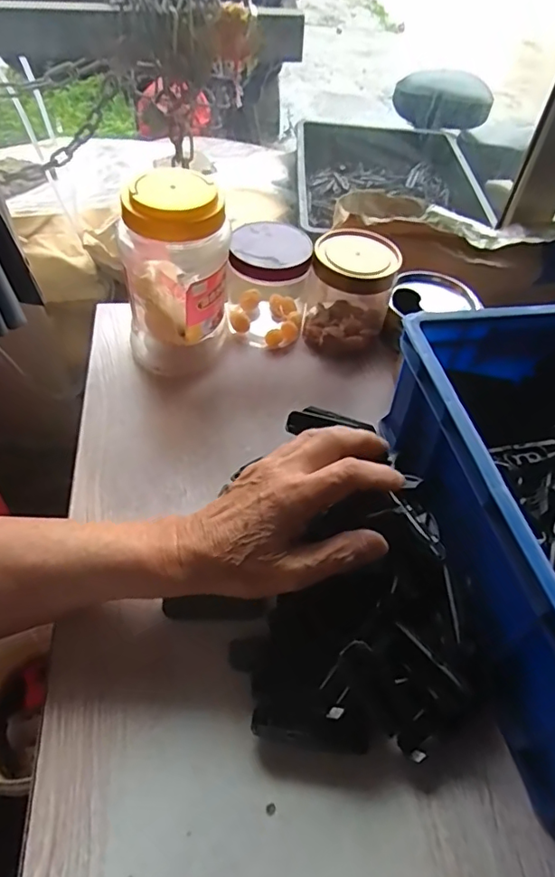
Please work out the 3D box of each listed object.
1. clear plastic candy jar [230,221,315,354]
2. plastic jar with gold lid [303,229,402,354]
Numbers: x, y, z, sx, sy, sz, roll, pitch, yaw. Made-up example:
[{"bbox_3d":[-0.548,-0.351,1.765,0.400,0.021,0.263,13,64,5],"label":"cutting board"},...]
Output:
[{"bbox_3d":[-0.009,-0.155,0.574,0.080,0.118,0.079,3,50,-3],"label":"clear plastic candy jar"},{"bbox_3d":[0.077,-0.156,0.567,0.080,0.099,0.084,3,50,-3],"label":"plastic jar with gold lid"}]

